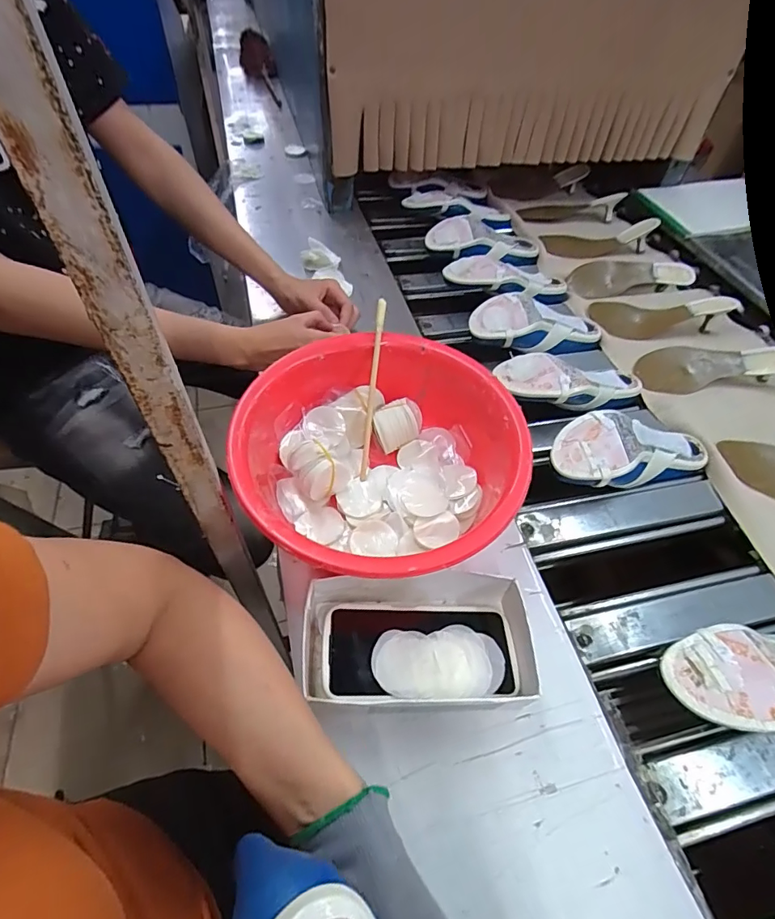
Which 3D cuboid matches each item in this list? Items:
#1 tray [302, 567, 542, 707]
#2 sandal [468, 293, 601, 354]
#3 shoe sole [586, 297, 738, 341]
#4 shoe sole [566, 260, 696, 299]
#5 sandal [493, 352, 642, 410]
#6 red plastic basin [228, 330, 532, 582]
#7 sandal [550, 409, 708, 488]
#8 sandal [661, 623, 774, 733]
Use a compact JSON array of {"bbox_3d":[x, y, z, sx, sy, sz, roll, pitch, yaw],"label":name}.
[{"bbox_3d":[0.026,0.156,0.420,0.196,0.050,0.116,2,53,-2],"label":"tray"},{"bbox_3d":[0.238,-0.209,0.756,0.227,0.050,0.084,2,52,-19],"label":"sandal"},{"bbox_3d":[0.462,-0.249,0.809,0.233,0.045,0.072,-1,53,-3],"label":"shoe sole"},{"bbox_3d":[0.459,-0.350,0.910,0.240,0.029,0.068,-7,54,-8],"label":"shoe sole"},{"bbox_3d":[0.269,-0.111,0.672,0.222,0.047,0.085,0,52,-19],"label":"sandal"},{"bbox_3d":[-0.010,0.003,0.491,0.269,0.096,0.274,1,53,-2],"label":"red plastic basin"},{"bbox_3d":[0.309,-0.011,0.605,0.231,0.058,0.089,-1,52,-19],"label":"sandal"},{"bbox_3d":[0.351,0.200,0.441,0.212,0.064,0.084,-4,53,-6],"label":"sandal"}]

